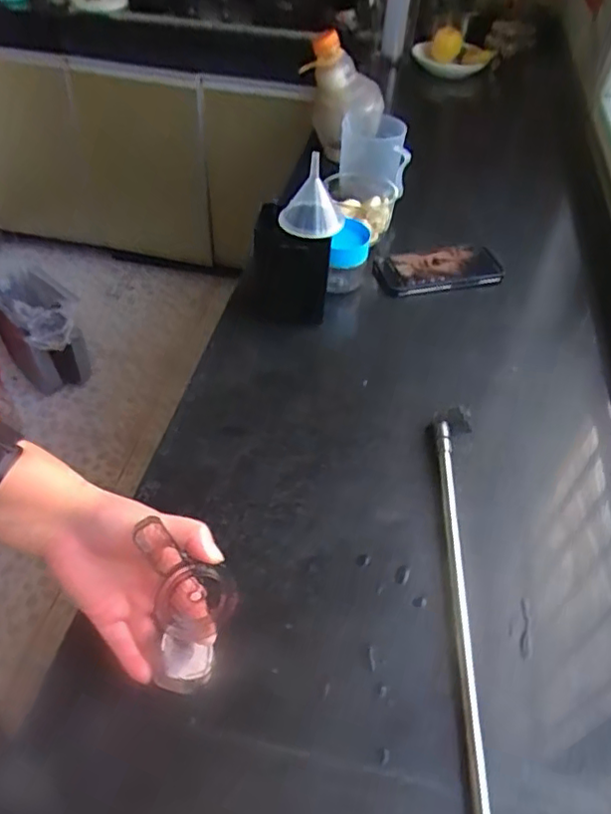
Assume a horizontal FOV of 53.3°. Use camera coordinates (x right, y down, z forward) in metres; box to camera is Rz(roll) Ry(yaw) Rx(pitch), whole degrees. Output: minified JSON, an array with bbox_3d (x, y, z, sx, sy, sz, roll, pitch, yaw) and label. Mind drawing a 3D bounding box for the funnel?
[{"bbox_3d":[0.006,-0.223,0.663,0.069,0.080,0.064,1,47,-3],"label":"funnel"}]

